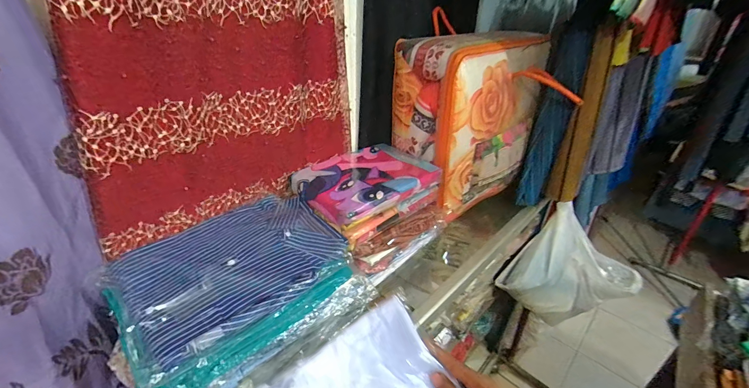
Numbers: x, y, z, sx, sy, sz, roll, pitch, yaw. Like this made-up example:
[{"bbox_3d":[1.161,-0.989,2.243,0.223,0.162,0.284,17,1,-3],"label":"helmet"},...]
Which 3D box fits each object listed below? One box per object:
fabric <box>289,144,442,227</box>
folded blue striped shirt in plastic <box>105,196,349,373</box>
[{"bbox_3d":[-0.010,-0.042,0.734,0.307,0.039,0.208,-27,40,-37],"label":"fabric"},{"bbox_3d":[-0.230,0.108,0.552,0.237,0.034,0.326,25,39,34],"label":"folded blue striped shirt in plastic"}]

